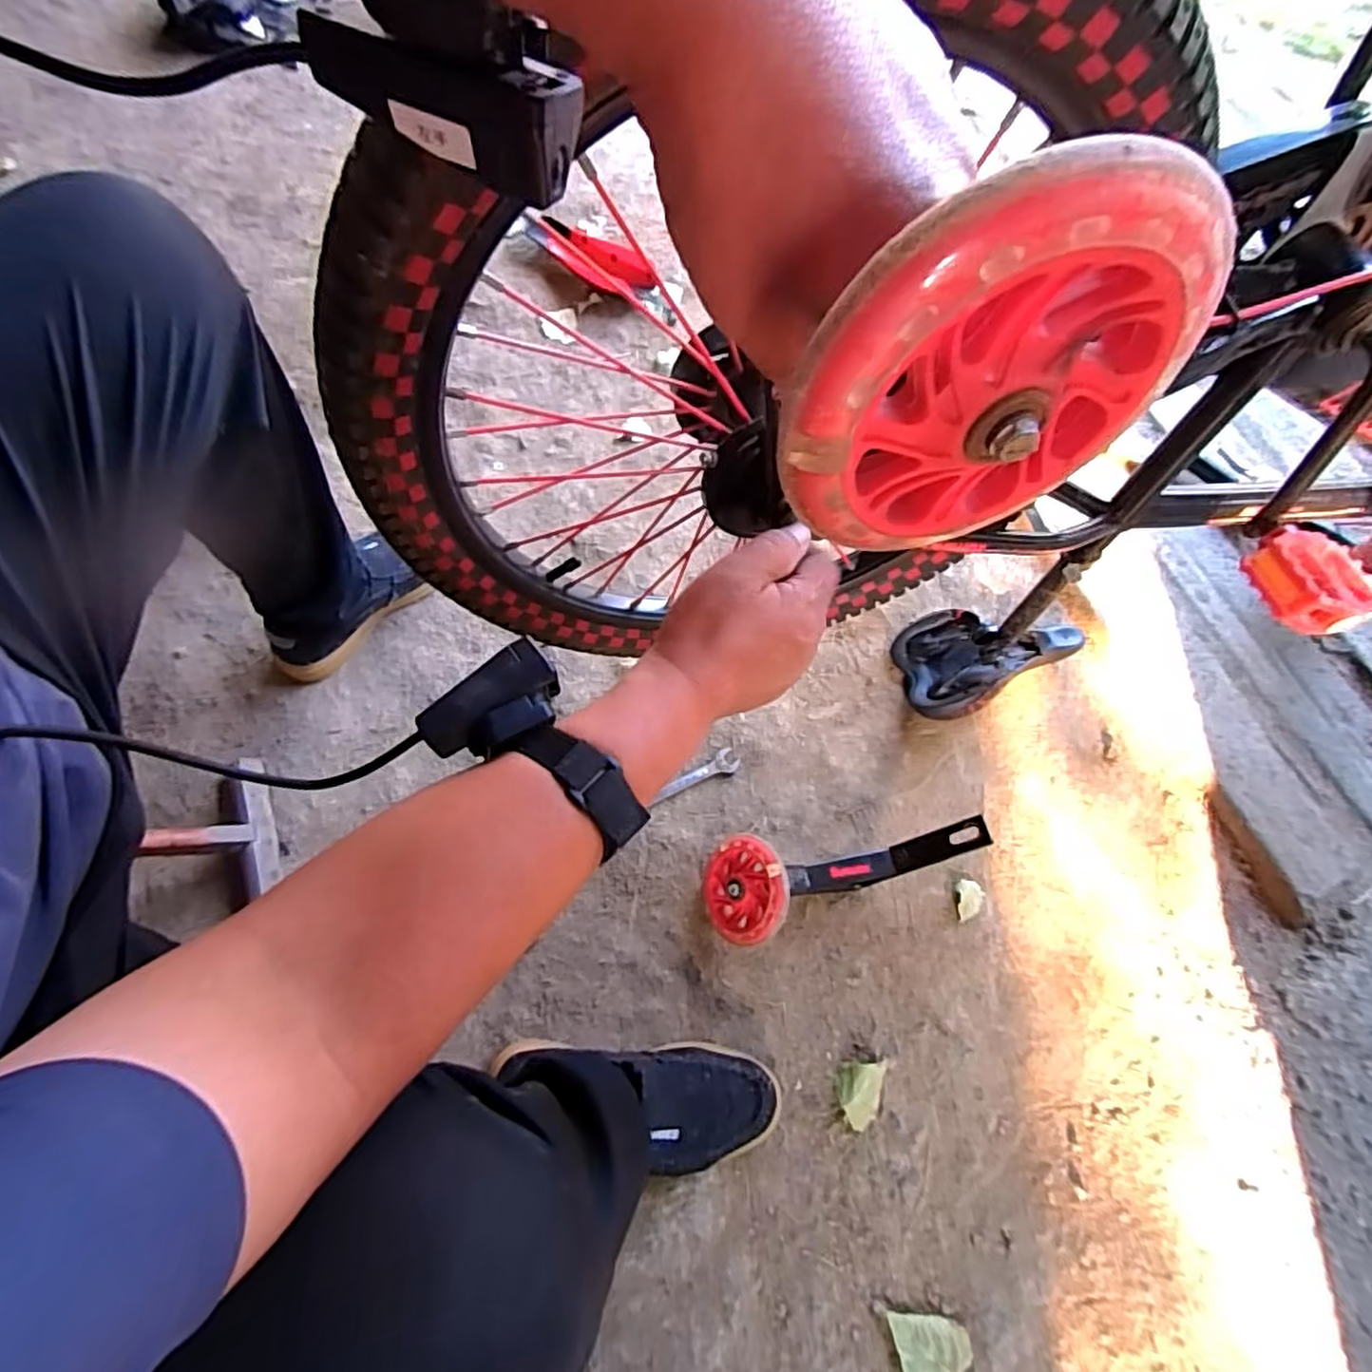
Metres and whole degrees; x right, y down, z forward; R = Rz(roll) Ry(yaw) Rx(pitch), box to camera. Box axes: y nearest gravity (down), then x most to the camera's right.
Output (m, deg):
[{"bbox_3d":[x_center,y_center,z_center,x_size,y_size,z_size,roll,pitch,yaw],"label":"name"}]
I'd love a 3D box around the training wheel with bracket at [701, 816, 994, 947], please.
[{"bbox_3d":[0.156,0.183,0.720,0.287,0.102,0.105,-14,69,-10],"label":"training wheel with bracket"}]

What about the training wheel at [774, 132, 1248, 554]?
[{"bbox_3d":[0.075,-0.073,0.169,0.099,0.095,0.026,-20,70,-9],"label":"training wheel"}]

